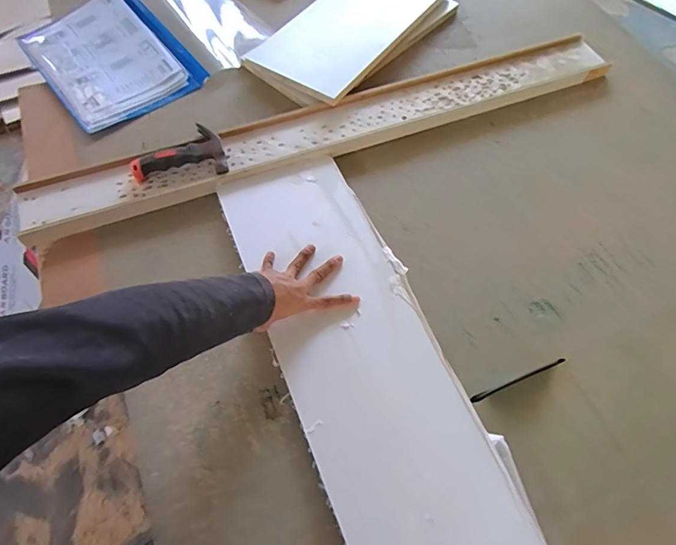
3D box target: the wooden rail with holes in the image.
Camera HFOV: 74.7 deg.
[{"bbox_3d":[0.006,-0.274,0.831,1.122,0.022,0.123,-19,64,-12],"label":"wooden rail with holes"}]

